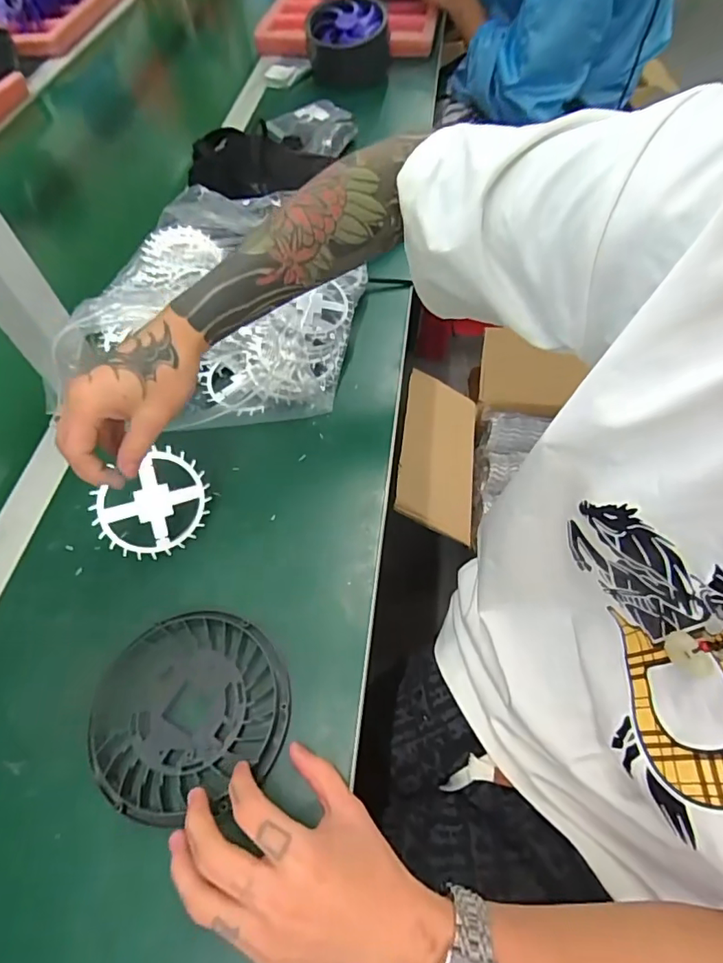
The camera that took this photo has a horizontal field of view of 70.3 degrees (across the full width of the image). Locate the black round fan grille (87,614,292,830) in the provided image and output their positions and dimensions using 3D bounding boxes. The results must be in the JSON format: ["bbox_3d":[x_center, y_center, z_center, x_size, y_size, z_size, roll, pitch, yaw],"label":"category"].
[{"bbox_3d":[-0.117,0.152,0.351,0.129,0.008,0.121,-2,57,3],"label":"black round fan grille"}]

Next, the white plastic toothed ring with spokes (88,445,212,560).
[{"bbox_3d":[-0.162,0.020,0.407,0.083,0.073,0.008,-37,30,-23],"label":"white plastic toothed ring with spokes"}]

